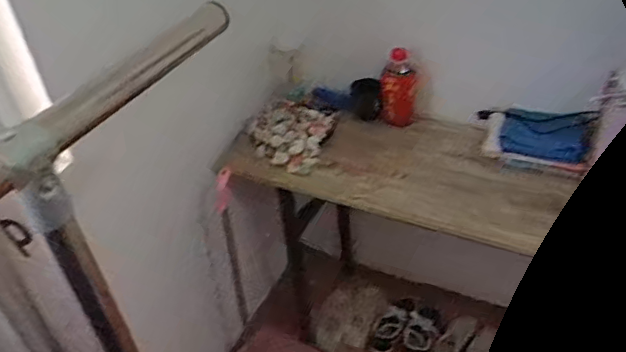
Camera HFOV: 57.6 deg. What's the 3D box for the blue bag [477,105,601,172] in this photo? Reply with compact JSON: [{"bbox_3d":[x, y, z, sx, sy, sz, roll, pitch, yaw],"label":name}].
[{"bbox_3d":[0.513,-0.108,1.345,0.265,0.084,0.139,14,43,22],"label":"blue bag"}]

